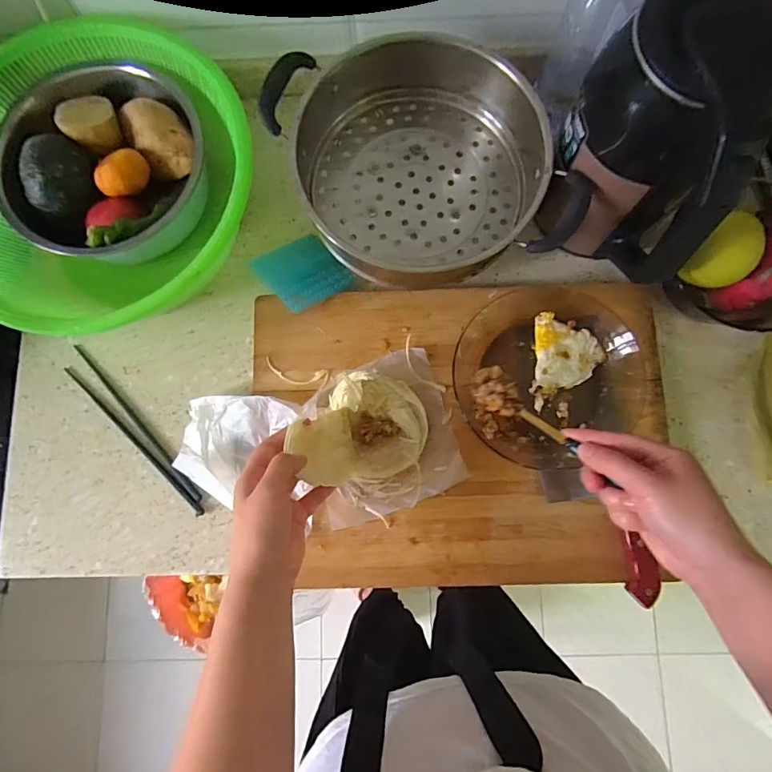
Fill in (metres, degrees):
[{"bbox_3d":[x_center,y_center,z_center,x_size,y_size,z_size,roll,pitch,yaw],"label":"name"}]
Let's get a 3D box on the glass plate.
[{"bbox_3d":[0.180,-0.015,0.487,0.205,0.039,0.184,-27,82,-3],"label":"glass plate"}]

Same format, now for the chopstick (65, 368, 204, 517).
[{"bbox_3d":[-0.287,0.059,0.522,0.232,0.011,0.014,44,84,7],"label":"chopstick"}]

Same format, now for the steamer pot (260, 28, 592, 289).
[{"bbox_3d":[0.041,-0.250,0.494,0.265,0.107,0.264,0,81,1],"label":"steamer pot"}]

